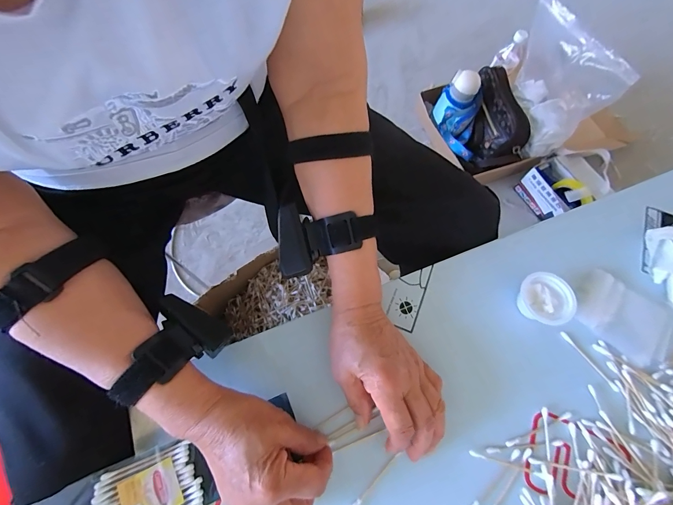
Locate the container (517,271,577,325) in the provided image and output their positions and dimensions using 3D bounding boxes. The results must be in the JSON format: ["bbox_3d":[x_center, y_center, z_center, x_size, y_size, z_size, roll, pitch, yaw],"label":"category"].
[{"bbox_3d":[0.221,0.050,0.346,0.046,0.028,0.053,-18,70,-7],"label":"container"}]

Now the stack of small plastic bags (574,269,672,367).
[{"bbox_3d":[0.306,0.069,0.350,0.093,0.006,0.075,40,74,13],"label":"stack of small plastic bags"}]

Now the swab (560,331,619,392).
[{"bbox_3d":[0.264,0.113,0.339,0.009,0.004,0.072,-35,73,-13],"label":"swab"}]

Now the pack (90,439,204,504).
[{"bbox_3d":[-0.161,0.210,0.282,0.077,0.012,0.059,-19,66,-21],"label":"pack"}]

